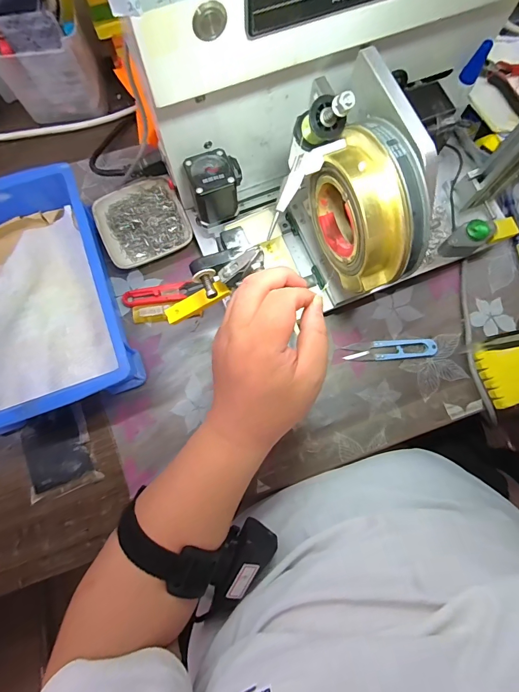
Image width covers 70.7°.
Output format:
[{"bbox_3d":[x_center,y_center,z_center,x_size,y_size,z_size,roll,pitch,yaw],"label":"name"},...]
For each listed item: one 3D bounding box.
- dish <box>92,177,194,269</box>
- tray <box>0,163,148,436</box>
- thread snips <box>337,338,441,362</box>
[{"bbox_3d":[-0.138,-0.146,0.432,0.097,0.016,0.092,-24,79,-6],"label":"dish"},{"bbox_3d":[-0.241,-0.048,0.383,0.175,0.075,0.243,-20,79,-5],"label":"tray"},{"bbox_3d":[0.148,0.004,0.414,0.102,0.010,0.023,-5,78,-2],"label":"thread snips"}]

